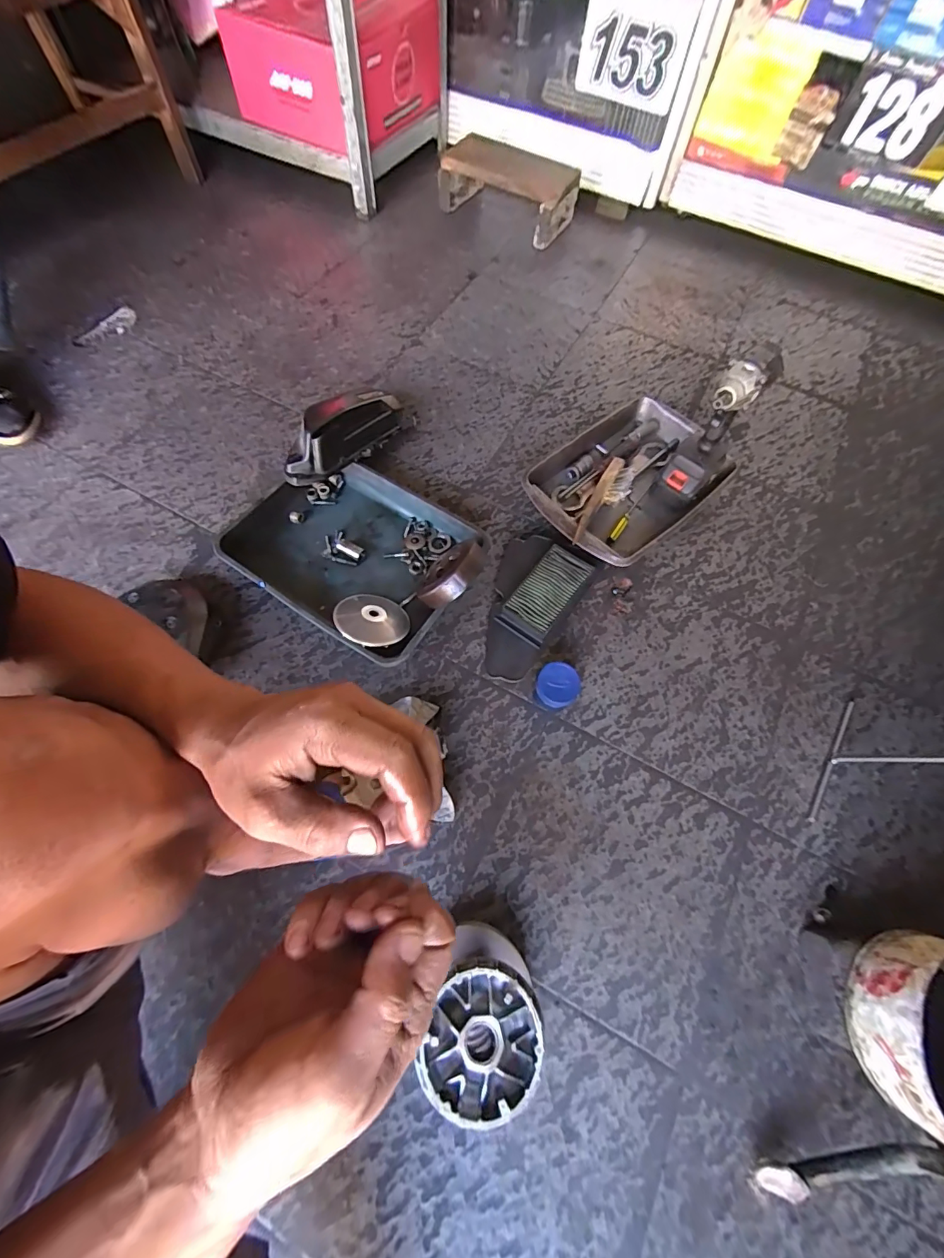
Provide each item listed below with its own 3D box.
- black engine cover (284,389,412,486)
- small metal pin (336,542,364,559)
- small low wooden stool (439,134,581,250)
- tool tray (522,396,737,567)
[{"bbox_3d":[-0.209,-0.340,0.790,0.088,0.076,0.281,32,55,11],"label":"black engine cover"},{"bbox_3d":[-0.201,-0.129,0.762,0.051,0.015,0.022,22,67,7],"label":"small metal pin"},{"bbox_3d":[0.091,-1.116,1.180,0.342,0.110,0.208,23,67,8],"label":"small low wooden stool"},{"bbox_3d":[0.278,-0.269,0.822,0.363,0.072,0.233,-38,73,-17],"label":"tool tray"}]

